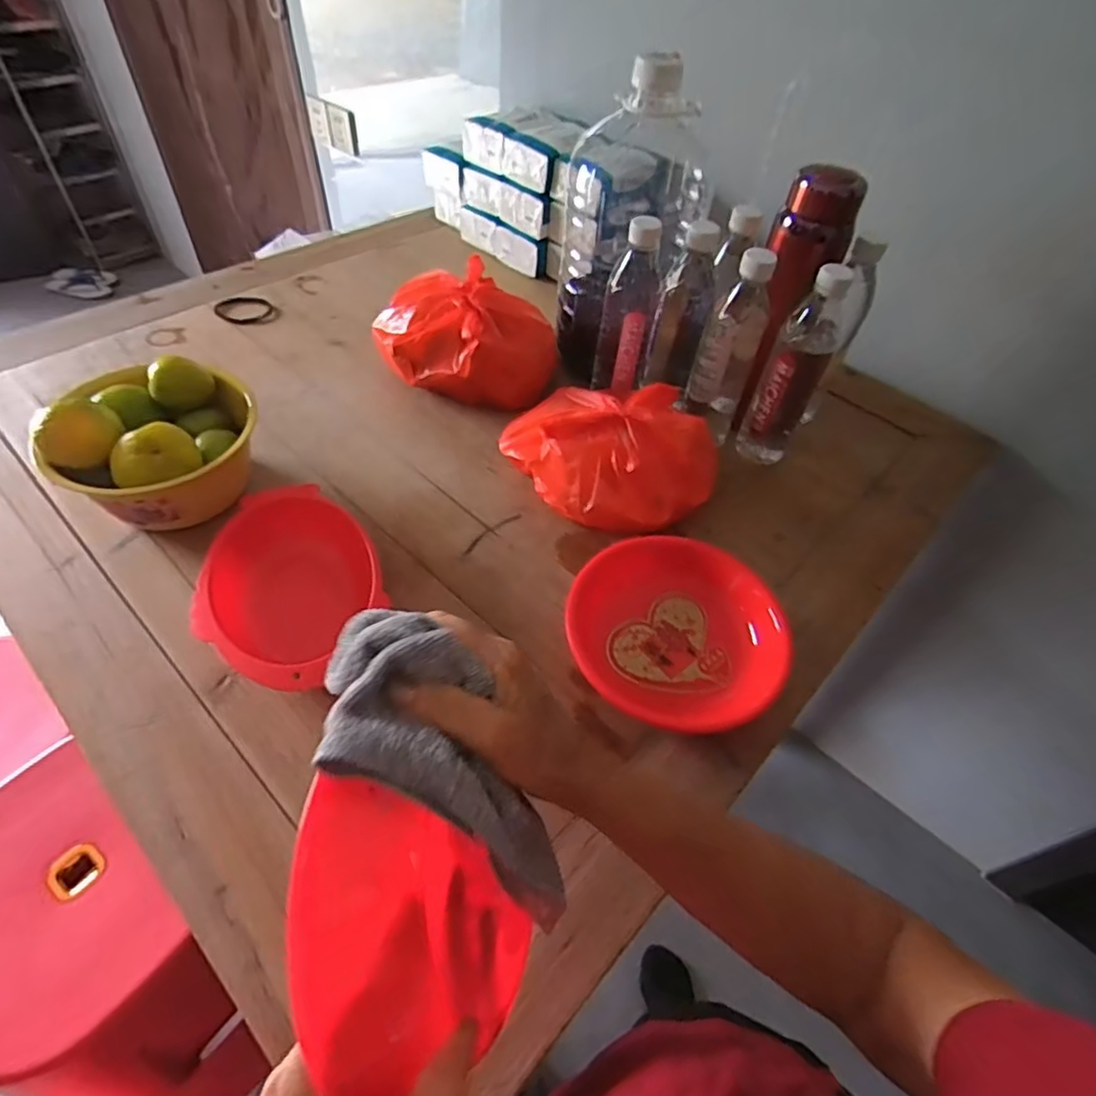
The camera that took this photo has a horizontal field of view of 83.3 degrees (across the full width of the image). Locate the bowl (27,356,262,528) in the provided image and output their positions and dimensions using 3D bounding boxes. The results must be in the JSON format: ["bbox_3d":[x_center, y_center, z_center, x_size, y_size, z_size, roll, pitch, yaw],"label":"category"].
[{"bbox_3d":[-0.368,-0.097,0.594,0.153,0.109,0.148,2,50,-3],"label":"bowl"}]

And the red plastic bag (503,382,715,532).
[{"bbox_3d":[0.072,-0.109,0.660,0.209,0.089,0.175,38,57,25],"label":"red plastic bag"}]

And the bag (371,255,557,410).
[{"bbox_3d":[-0.096,-0.252,0.746,0.204,0.109,0.156,31,54,21],"label":"bag"}]

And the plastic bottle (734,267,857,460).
[{"bbox_3d":[0.260,-0.185,0.656,0.059,0.227,0.057,23,52,15],"label":"plastic bottle"}]

